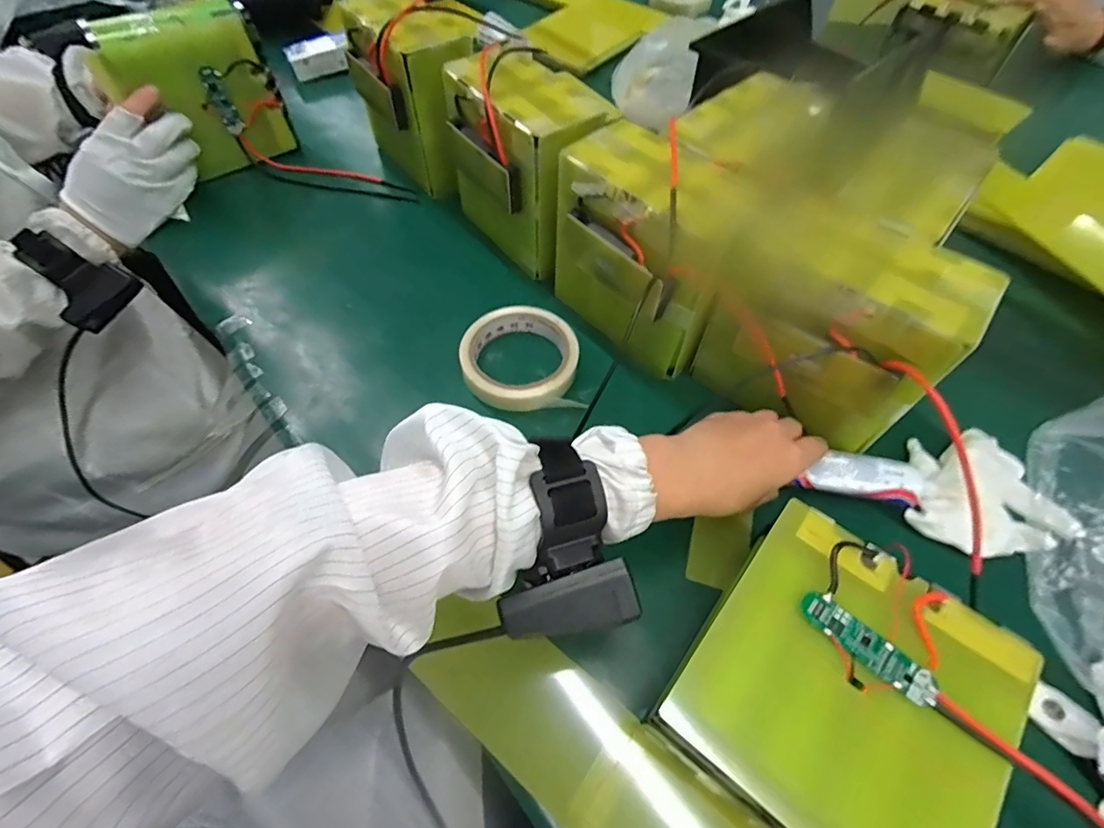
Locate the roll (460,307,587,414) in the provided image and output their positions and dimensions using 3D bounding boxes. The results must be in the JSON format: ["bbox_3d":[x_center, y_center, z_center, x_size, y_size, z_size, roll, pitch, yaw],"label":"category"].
[{"bbox_3d":[-0.027,-0.049,0.435,0.096,0.022,0.106,-6,58,-4],"label":"roll"}]

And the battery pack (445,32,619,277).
[{"bbox_3d":[-0.025,-0.225,0.472,0.091,0.155,0.153,-26,61,-16],"label":"battery pack"}]

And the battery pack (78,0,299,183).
[{"bbox_3d":[-0.370,-0.341,0.543,0.146,0.144,0.054,-31,63,-18],"label":"battery pack"}]

